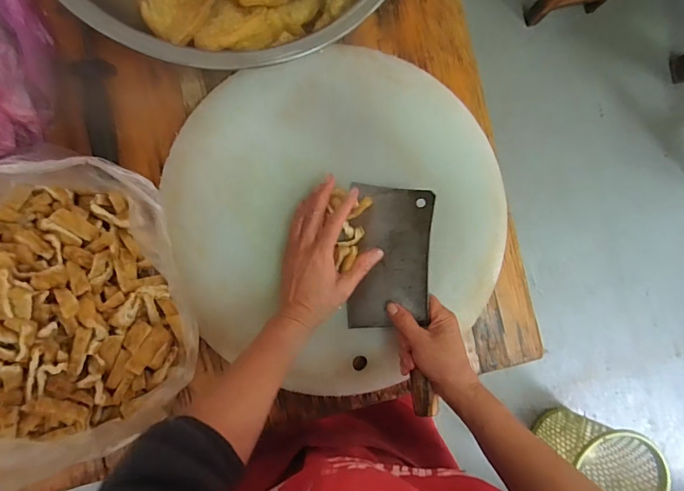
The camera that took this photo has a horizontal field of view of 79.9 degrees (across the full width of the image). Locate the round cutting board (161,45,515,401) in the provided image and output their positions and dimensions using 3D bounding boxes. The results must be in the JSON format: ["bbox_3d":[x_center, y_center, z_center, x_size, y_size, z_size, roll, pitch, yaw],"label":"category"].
[{"bbox_3d":[0.004,-0.030,0.496,0.380,0.028,0.391,0,90,-6],"label":"round cutting board"}]

